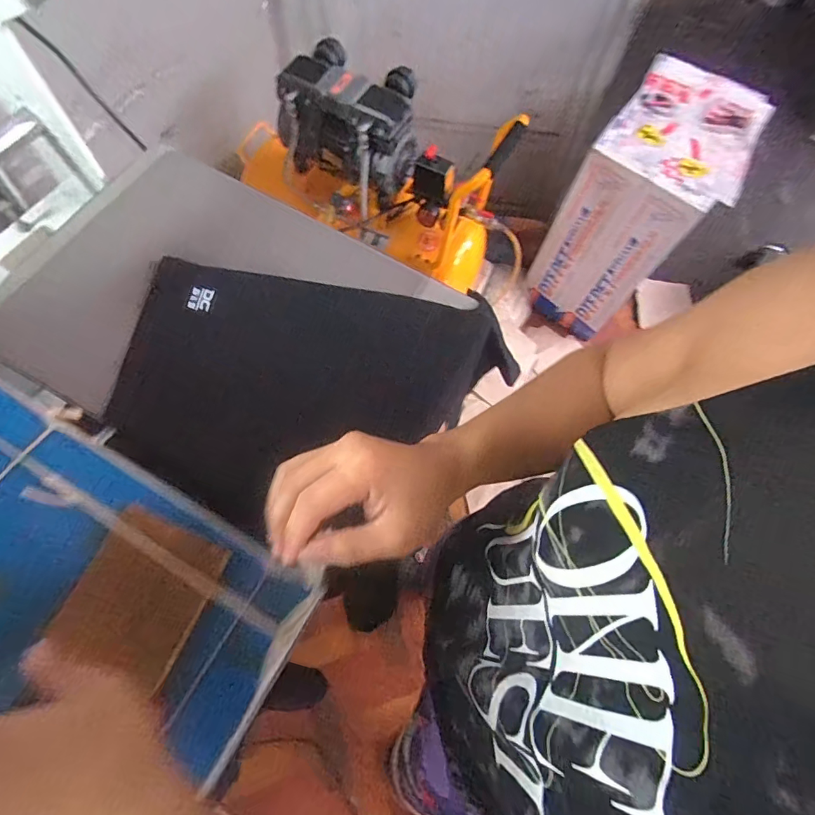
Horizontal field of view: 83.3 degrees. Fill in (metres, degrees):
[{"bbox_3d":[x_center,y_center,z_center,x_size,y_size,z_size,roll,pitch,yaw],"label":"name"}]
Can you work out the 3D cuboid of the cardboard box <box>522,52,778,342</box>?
[{"bbox_3d":[0.705,-0.598,1.457,0.347,0.620,0.468,35,71,11],"label":"cardboard box"}]

